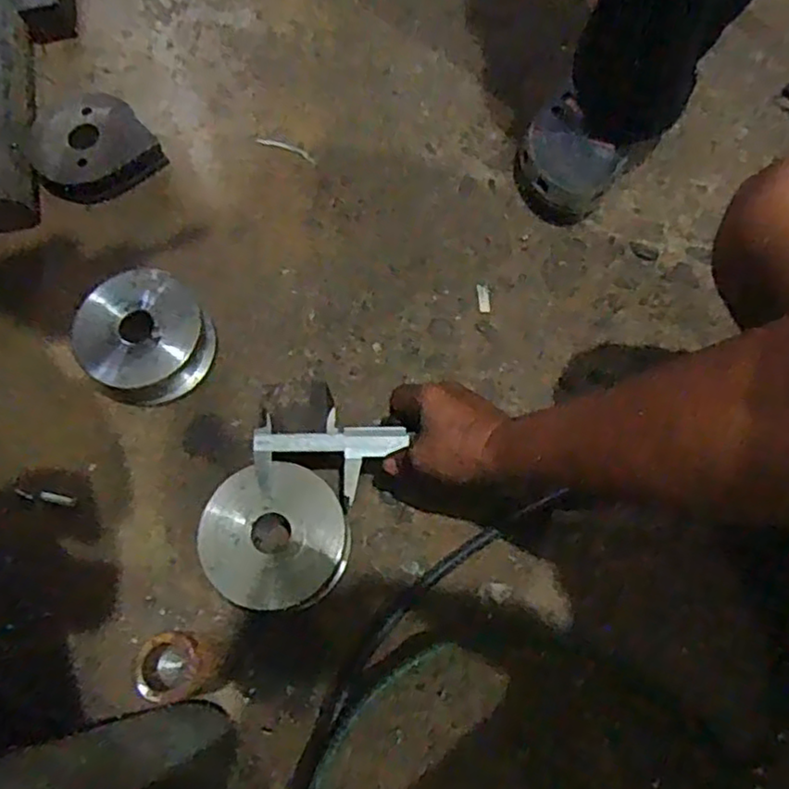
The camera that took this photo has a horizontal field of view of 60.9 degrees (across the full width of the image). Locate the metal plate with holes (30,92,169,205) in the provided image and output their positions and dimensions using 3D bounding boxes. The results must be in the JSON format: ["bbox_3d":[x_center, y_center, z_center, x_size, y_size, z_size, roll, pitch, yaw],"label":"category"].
[{"bbox_3d":[-0.349,-0.286,0.765,0.125,0.034,0.140,-36,72,-10],"label":"metal plate with holes"}]

